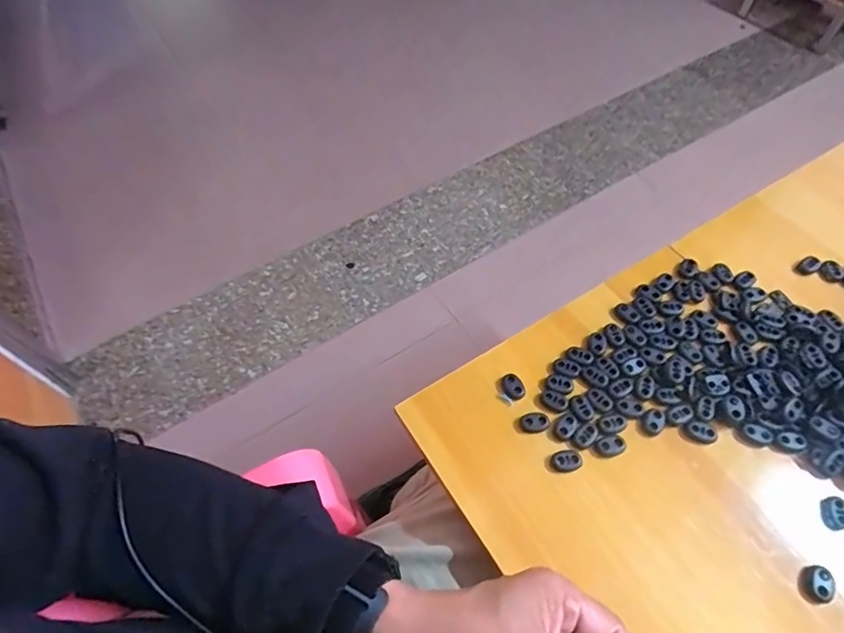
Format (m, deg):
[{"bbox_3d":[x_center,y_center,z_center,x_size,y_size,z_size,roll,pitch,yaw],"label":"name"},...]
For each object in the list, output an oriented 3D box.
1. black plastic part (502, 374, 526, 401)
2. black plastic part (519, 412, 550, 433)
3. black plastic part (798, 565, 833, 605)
[{"bbox_3d":[0.071,0.055,0.401,0.015,0.005,0.020,-17,59,-10],"label":"black plastic part"},{"bbox_3d":[0.084,0.079,0.386,0.021,0.004,0.015,-2,58,0],"label":"black plastic part"},{"bbox_3d":[0.250,0.170,0.326,0.017,0.009,0.022,8,58,6],"label":"black plastic part"}]

